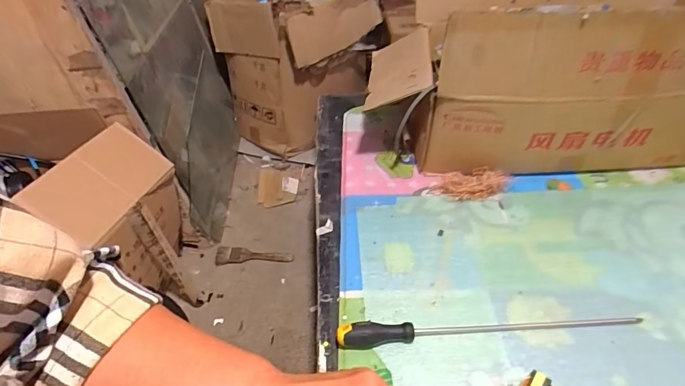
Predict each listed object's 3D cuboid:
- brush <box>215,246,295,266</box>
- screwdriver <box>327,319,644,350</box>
[{"bbox_3d":[-0.217,0.151,0.996,0.188,0.015,0.049,-3,43,-1],"label":"brush"},{"bbox_3d":[0.186,0.172,0.504,0.383,0.024,0.030,-3,41,1],"label":"screwdriver"}]

